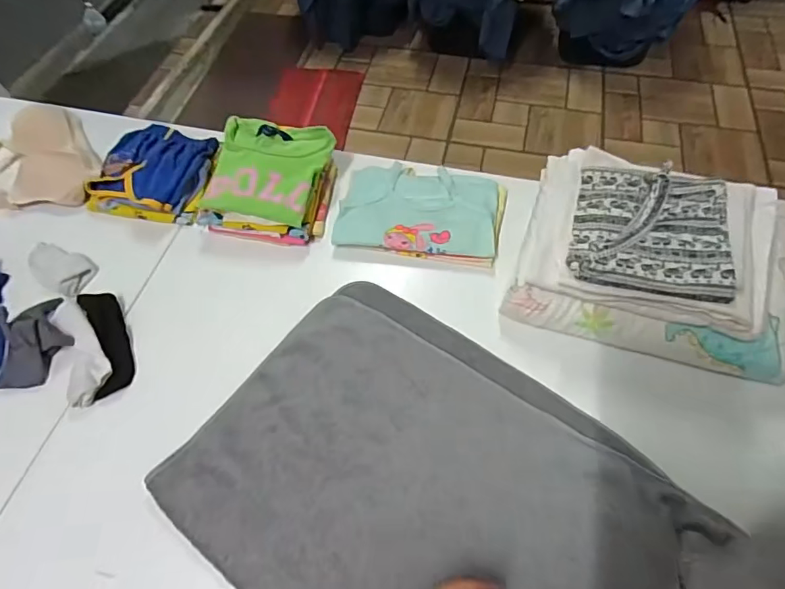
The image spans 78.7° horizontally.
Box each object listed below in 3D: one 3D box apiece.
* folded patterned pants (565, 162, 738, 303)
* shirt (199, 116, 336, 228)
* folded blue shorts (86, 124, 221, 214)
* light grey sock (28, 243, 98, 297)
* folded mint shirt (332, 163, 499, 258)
[{"bbox_3d":[0.317,-0.083,0.584,0.174,0.037,0.168,12,59,9],"label":"folded patterned pants"},{"bbox_3d":[-0.197,-0.196,0.745,0.176,0.047,0.160,9,59,8],"label":"shirt"},{"bbox_3d":[-0.402,-0.220,0.809,0.158,0.042,0.174,13,60,10],"label":"folded blue shorts"},{"bbox_3d":[-0.504,-0.043,0.721,0.127,0.013,0.067,25,62,17],"label":"light grey sock"},{"bbox_3d":[0.042,-0.138,0.752,0.240,0.024,0.158,7,59,7],"label":"folded mint shirt"}]

